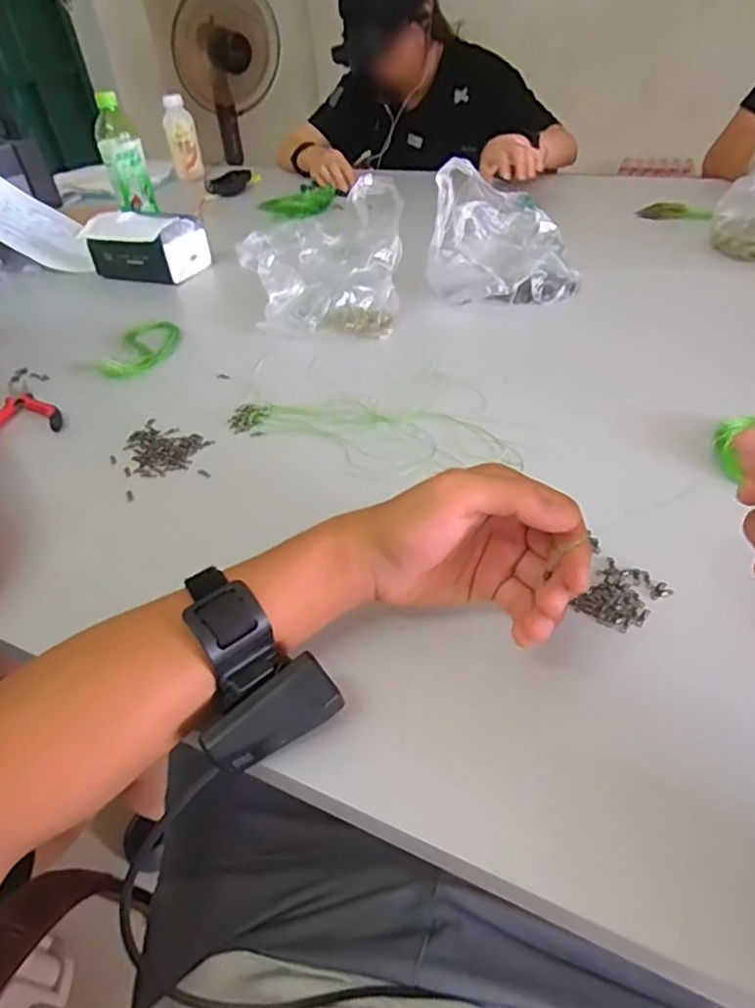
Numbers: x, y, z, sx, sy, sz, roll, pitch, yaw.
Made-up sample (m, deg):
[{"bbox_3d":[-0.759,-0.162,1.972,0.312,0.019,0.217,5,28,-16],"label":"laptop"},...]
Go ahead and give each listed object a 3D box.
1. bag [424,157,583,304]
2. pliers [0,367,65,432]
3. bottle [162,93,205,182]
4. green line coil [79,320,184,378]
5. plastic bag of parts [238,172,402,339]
[{"bbox_3d":[0.143,-0.300,0.701,0.166,0.137,0.128,3,41,11],"label":"bag"},{"bbox_3d":[-0.373,-0.107,0.648,0.072,0.018,0.162,-23,43,-18],"label":"pliers"},{"bbox_3d":[-0.416,-0.775,1.333,0.064,0.153,0.054,-13,41,-8],"label":"bottle"},{"bbox_3d":[-0.271,-0.184,0.722,0.088,0.015,0.124,18,46,26],"label":"green line coil"},{"bbox_3d":[-0.063,-0.274,0.709,0.177,0.111,0.144,-2,41,6],"label":"plastic bag of parts"}]

